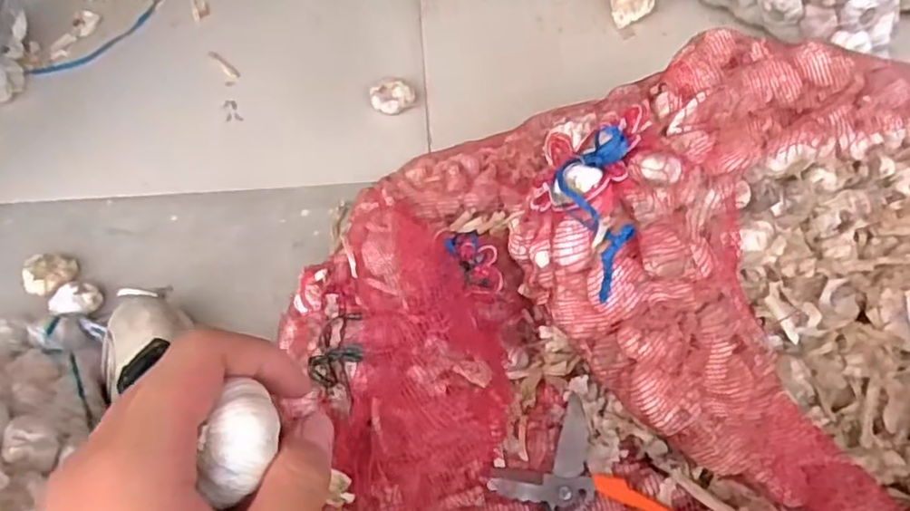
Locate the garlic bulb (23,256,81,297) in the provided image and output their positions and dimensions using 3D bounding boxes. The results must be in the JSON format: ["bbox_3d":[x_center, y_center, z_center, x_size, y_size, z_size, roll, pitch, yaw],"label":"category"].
[{"bbox_3d":[-0.490,0.023,0.804,0.046,0.042,0.058,41,67,20],"label":"garlic bulb"}]

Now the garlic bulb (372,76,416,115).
[{"bbox_3d":[-0.088,-0.230,0.942,0.058,0.030,0.061,8,61,4],"label":"garlic bulb"}]

